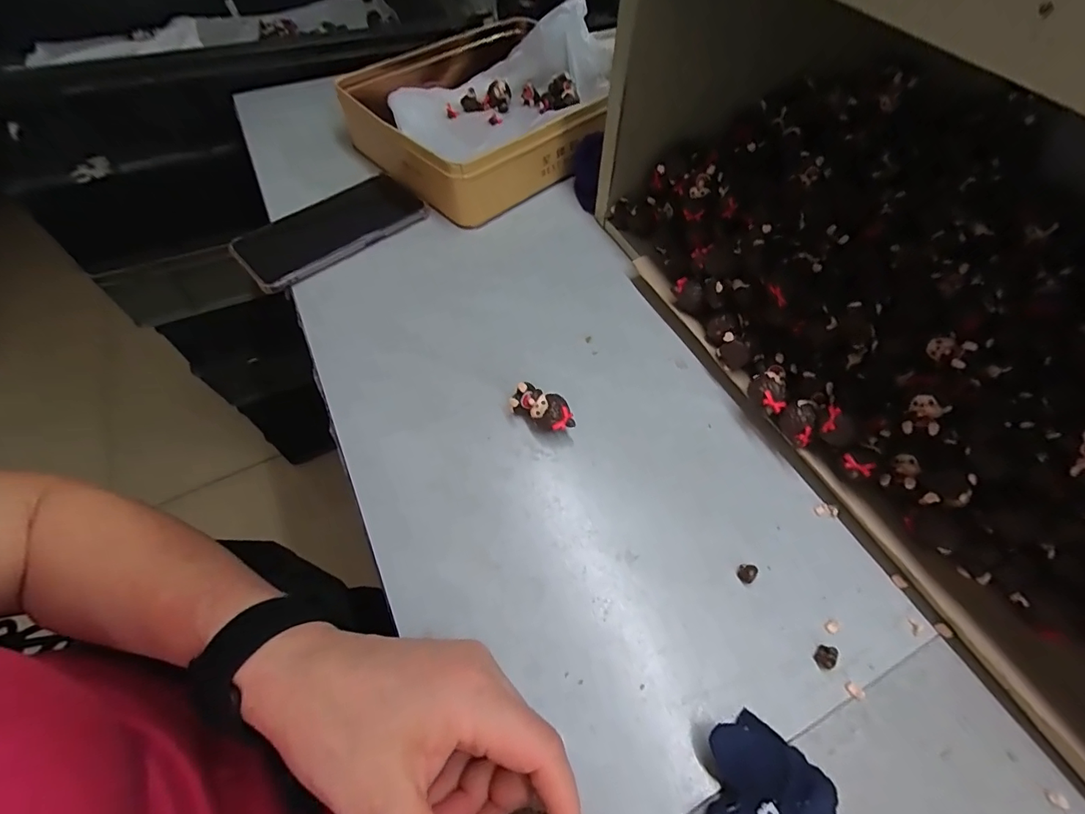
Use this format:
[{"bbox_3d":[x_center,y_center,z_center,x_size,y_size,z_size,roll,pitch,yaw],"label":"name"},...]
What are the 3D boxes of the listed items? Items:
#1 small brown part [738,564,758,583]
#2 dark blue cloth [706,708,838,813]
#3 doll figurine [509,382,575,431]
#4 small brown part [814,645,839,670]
[{"bbox_3d":[0.118,0.096,0.276,0.009,0.005,0.010,37,65,21],"label":"small brown part"},{"bbox_3d":[0.098,0.175,0.218,0.066,0.017,0.054,-13,58,-8],"label":"dark blue cloth"},{"bbox_3d":[0.001,0.002,0.321,0.044,0.026,0.020,32,62,19],"label":"doll figurine"},{"bbox_3d":[0.150,0.132,0.253,0.010,0.006,0.011,23,60,15],"label":"small brown part"}]

